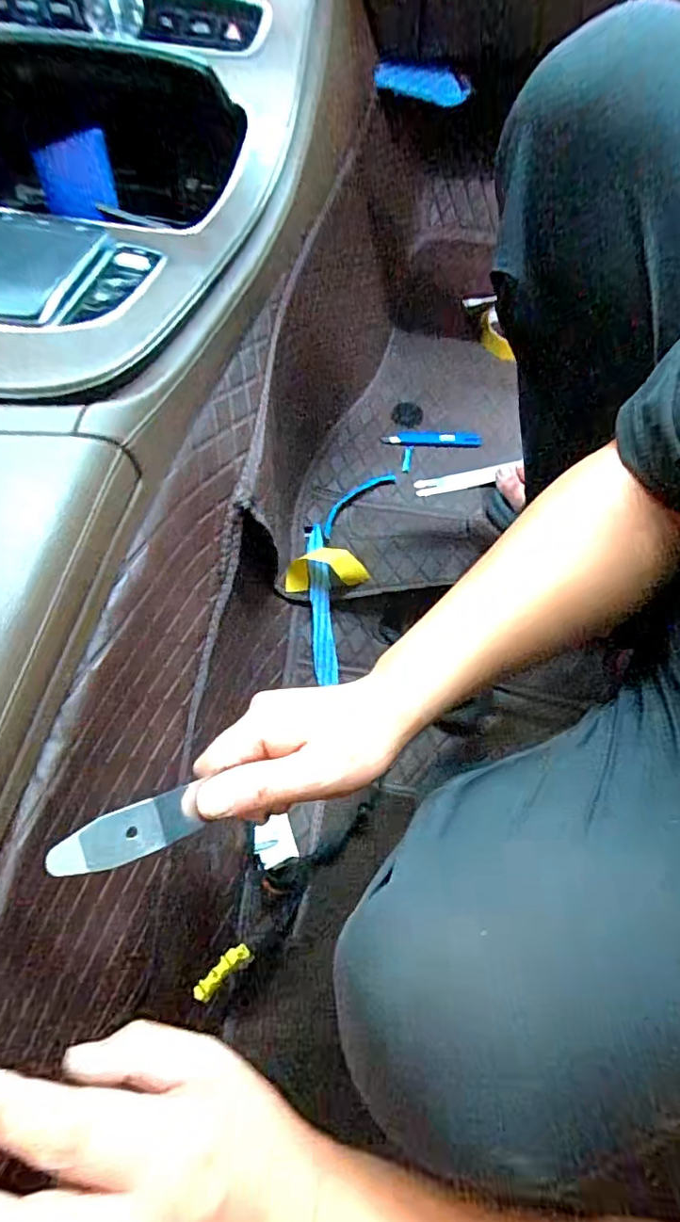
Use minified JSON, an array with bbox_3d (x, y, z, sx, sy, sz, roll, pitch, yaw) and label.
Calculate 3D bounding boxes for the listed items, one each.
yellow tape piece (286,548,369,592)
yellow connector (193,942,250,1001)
[{"bbox_3d":[-0.019,-0.050,0.629,0.096,0.045,0.045,-8,65,25],"label":"yellow tape piece"},{"bbox_3d":[-0.102,0.311,0.464,0.053,0.011,0.016,-39,74,-16],"label":"yellow connector"}]

